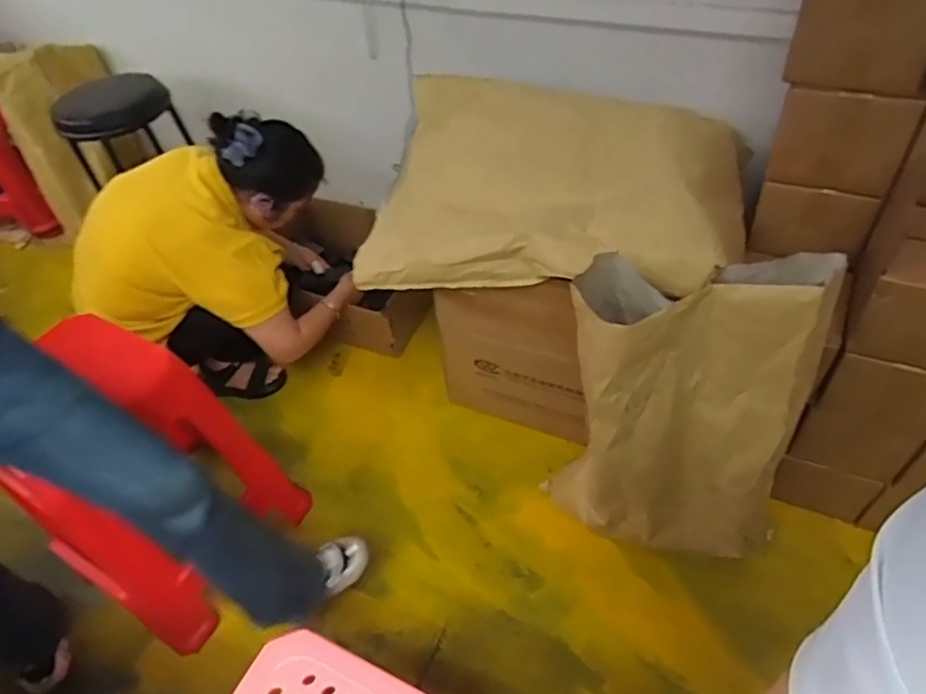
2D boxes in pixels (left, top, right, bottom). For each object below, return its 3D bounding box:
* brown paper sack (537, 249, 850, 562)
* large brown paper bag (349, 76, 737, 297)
[{"bbox_3d":[0.373,0.126,1.110,0.390,0.604,0.205,9,50,14],"label":"brown paper sack"},{"bbox_3d":[0.167,-0.312,1.210,0.696,0.236,0.429,12,51,17],"label":"large brown paper bag"}]

